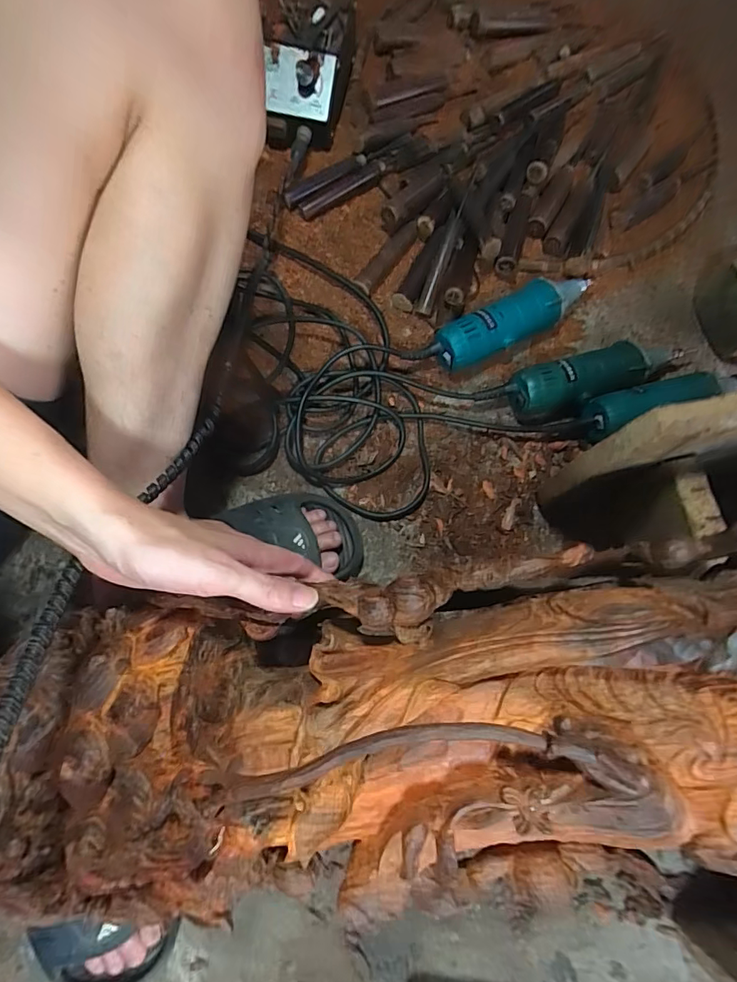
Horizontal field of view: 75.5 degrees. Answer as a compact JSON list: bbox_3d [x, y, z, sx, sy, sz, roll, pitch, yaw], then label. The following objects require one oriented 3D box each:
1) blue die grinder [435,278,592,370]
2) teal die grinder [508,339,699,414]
[{"bbox_3d":[0.169,-0.195,0.548,0.203,0.052,0.058,-29,79,-10],"label":"blue die grinder"},{"bbox_3d":[0.262,-0.129,0.542,0.205,0.051,0.053,-15,77,-5],"label":"teal die grinder"}]

